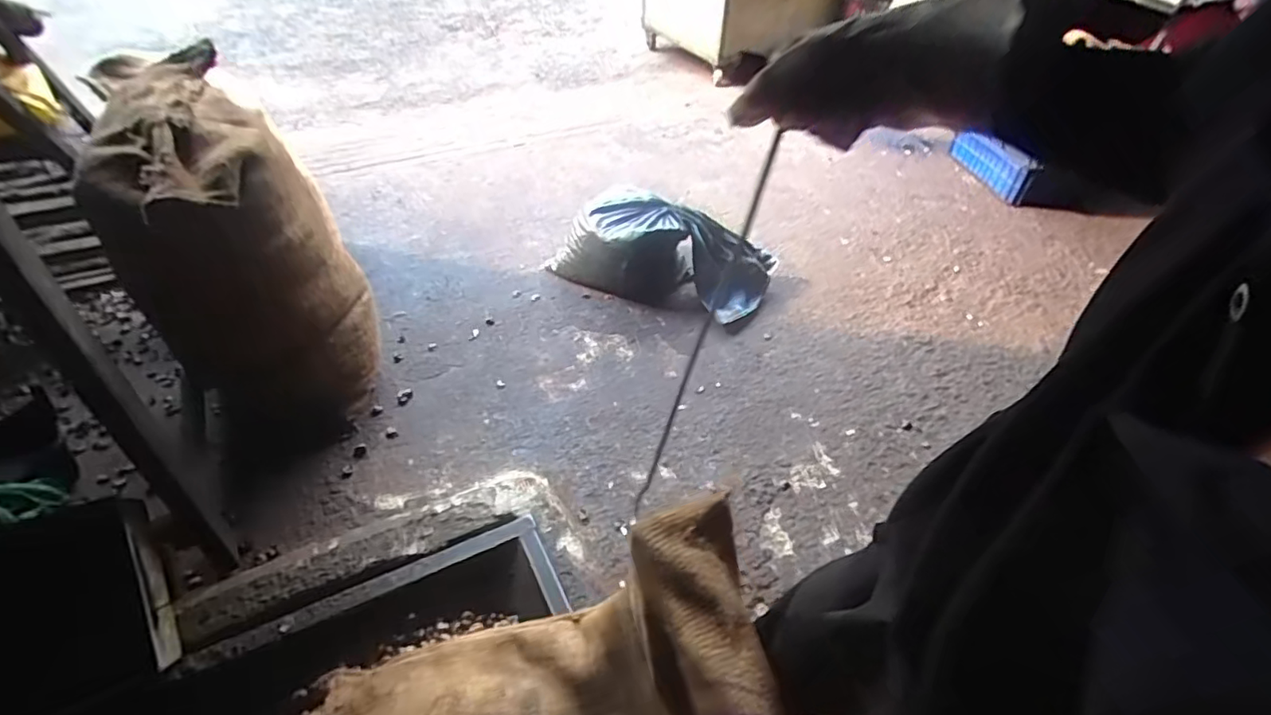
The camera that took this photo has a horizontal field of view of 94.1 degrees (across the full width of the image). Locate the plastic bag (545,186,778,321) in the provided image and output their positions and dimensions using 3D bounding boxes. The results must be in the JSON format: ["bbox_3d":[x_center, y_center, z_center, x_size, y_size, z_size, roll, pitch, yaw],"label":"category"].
[{"bbox_3d":[0.093,-0.339,1.793,0.636,0.235,0.321,23,48,11],"label":"plastic bag"}]

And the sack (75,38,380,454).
[{"bbox_3d":[-0.810,-0.181,1.266,0.395,0.677,0.434,-30,58,-31],"label":"sack"}]

